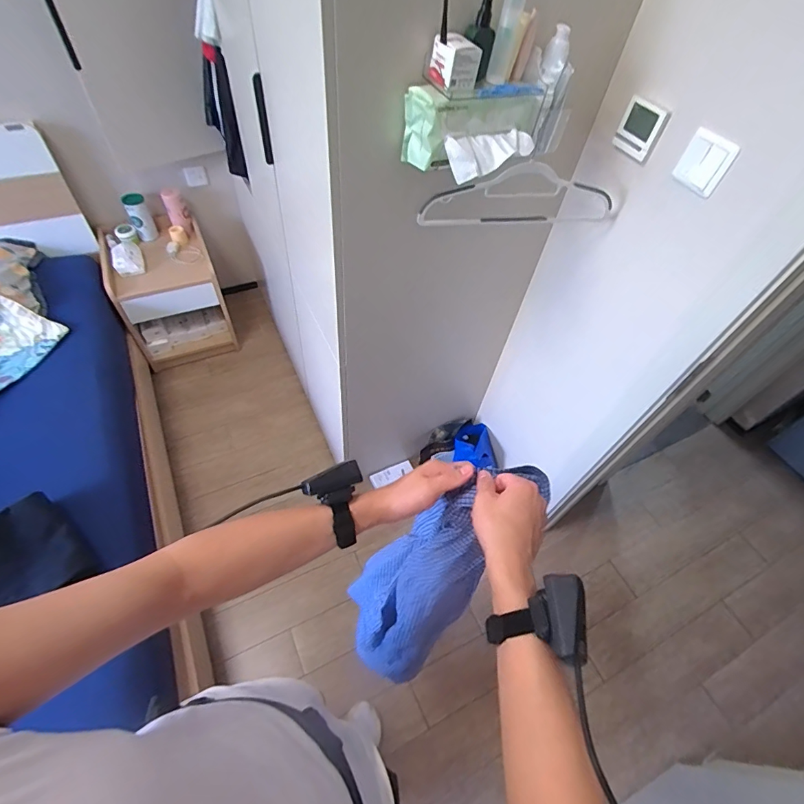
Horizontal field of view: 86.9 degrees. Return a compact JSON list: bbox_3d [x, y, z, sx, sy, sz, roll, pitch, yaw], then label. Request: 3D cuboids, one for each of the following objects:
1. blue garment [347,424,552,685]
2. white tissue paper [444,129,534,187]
[{"bbox_3d":[0.036,0.330,0.771,0.117,0.670,0.199,-17,56,-36],"label":"blue garment"},{"bbox_3d":[0.145,-0.409,0.702,0.148,0.046,0.062,-25,60,-22],"label":"white tissue paper"}]

